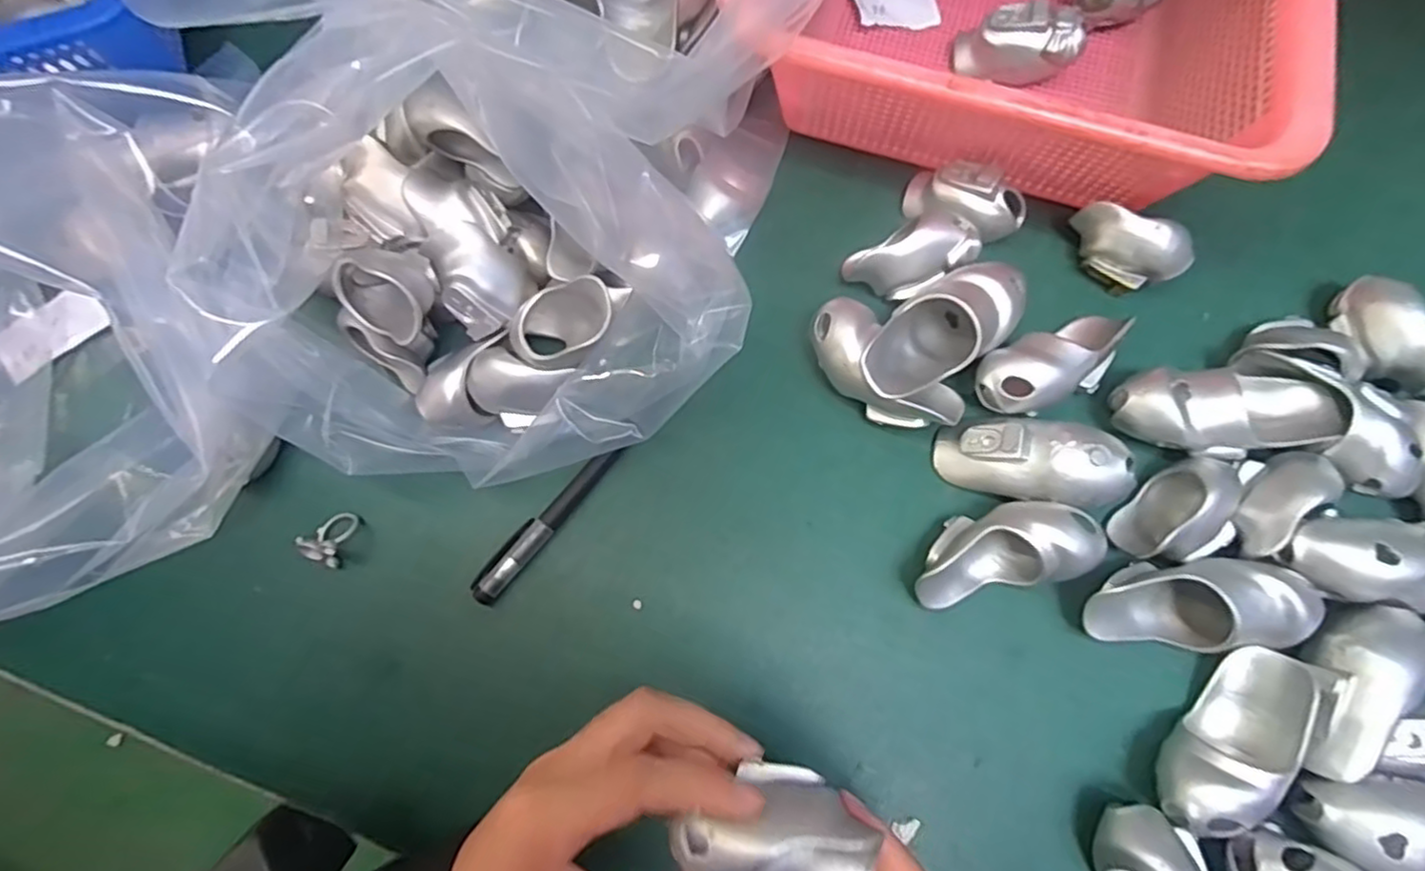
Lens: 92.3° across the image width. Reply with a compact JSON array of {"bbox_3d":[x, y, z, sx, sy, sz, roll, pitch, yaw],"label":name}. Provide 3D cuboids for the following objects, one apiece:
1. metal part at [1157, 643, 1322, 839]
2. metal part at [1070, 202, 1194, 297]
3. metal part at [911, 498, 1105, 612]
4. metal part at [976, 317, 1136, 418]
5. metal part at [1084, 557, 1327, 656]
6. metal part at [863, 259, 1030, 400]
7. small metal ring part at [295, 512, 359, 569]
[{"bbox_3d":[0.211,0.124,0.280,0.031,0.035,0.078,38,79,9],"label":"metal part"},{"bbox_3d":[0.208,-0.092,0.346,0.056,0.033,0.026,27,77,7],"label":"metal part"},{"bbox_3d":[0.126,0.050,0.299,0.073,0.032,0.035,-13,76,-3],"label":"metal part"},{"bbox_3d":[0.163,-0.033,0.326,0.079,0.034,0.034,-24,77,-5],"label":"metal part"},{"bbox_3d":[0.206,0.072,0.292,0.087,0.033,0.037,-2,76,0],"label":"metal part"},{"bbox_3d":[0.106,-0.047,0.327,0.092,0.038,0.041,-39,78,-9],"label":"metal part"},{"bbox_3d":[-0.177,0.046,0.314,0.017,0.013,0.025,17,76,5],"label":"small metal ring part"}]

